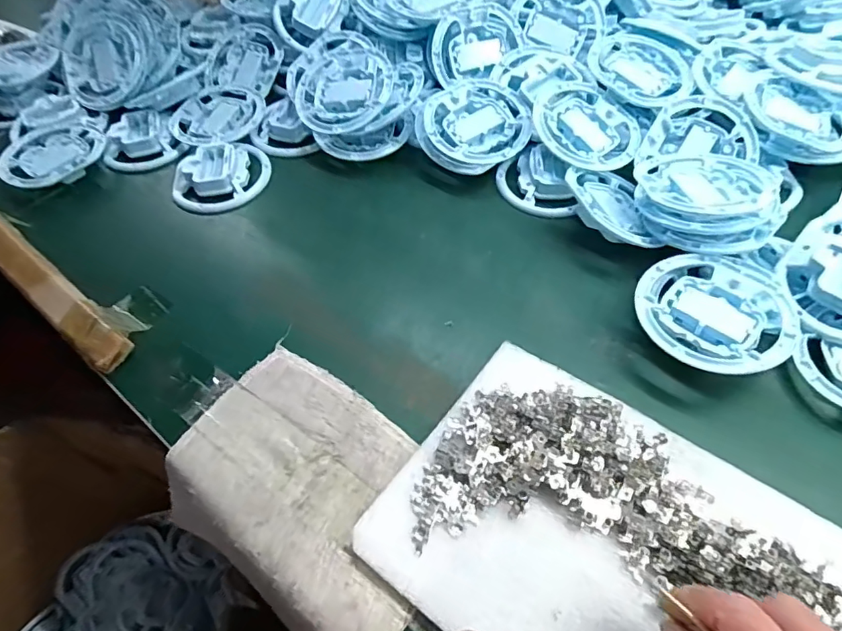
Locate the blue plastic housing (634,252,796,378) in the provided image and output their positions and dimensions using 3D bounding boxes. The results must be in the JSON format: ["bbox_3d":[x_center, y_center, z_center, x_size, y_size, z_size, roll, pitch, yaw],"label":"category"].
[{"bbox_3d":[0.212,-0.002,0.369,0.099,0.017,0.101,-2,56,3],"label":"blue plastic housing"}]

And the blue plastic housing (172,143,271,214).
[{"bbox_3d":[-0.208,-0.146,0.524,0.099,0.021,0.076,-25,58,-12],"label":"blue plastic housing"}]

